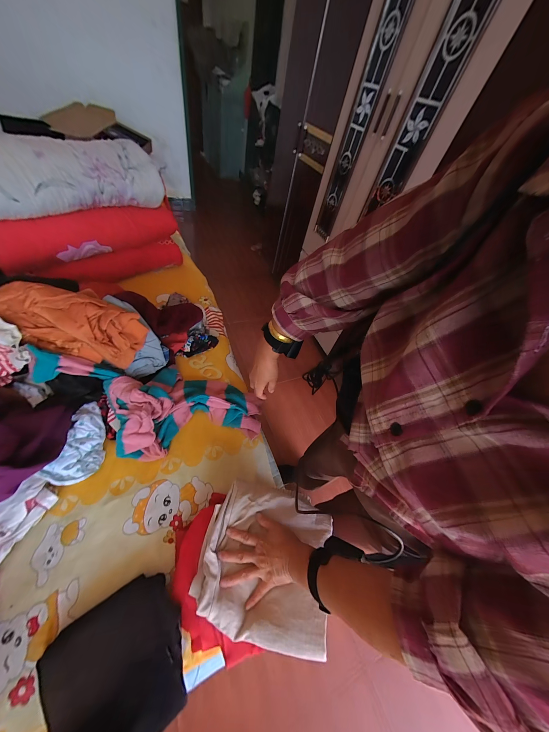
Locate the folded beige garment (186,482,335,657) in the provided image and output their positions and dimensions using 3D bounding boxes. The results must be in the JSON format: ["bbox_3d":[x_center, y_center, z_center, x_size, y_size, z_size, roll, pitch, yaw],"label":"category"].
[{"bbox_3d":[-0.008,0.367,0.454,0.266,0.057,0.243,14,49,8],"label":"folded beige garment"}]

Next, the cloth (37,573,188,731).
[{"bbox_3d":[-0.268,0.521,0.399,0.197,0.023,0.204,-21,51,-31],"label":"cloth"}]

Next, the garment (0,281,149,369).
[{"bbox_3d":[-0.532,-0.114,0.621,0.314,0.130,0.193,30,87,-21],"label":"garment"}]

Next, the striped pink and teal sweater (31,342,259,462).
[{"bbox_3d":[-0.329,0.122,0.675,0.590,0.106,0.267,14,62,-21],"label":"striped pink and teal sweater"}]

